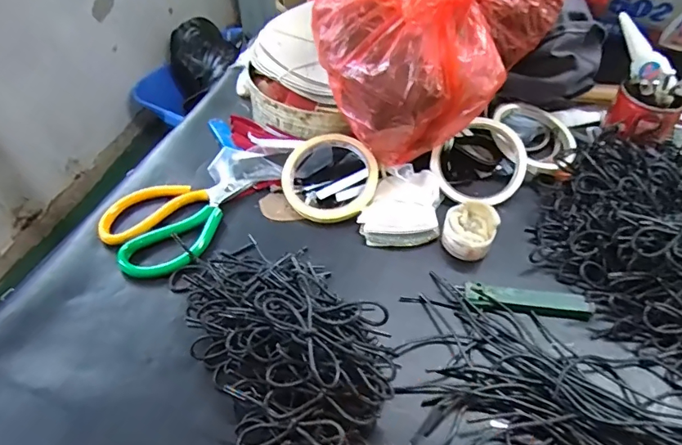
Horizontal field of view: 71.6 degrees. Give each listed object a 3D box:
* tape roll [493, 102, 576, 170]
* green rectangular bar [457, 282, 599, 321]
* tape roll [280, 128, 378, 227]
[{"bbox_3d":[0.209,-0.092,0.501,0.086,0.015,0.095,-12,57,-25],"label":"tape roll"},{"bbox_3d":[0.151,0.064,0.389,0.103,0.015,0.020,5,48,5],"label":"green rectangular bar"},{"bbox_3d":[-0.011,-0.045,0.464,0.094,0.010,0.094,-2,70,5],"label":"tape roll"}]

